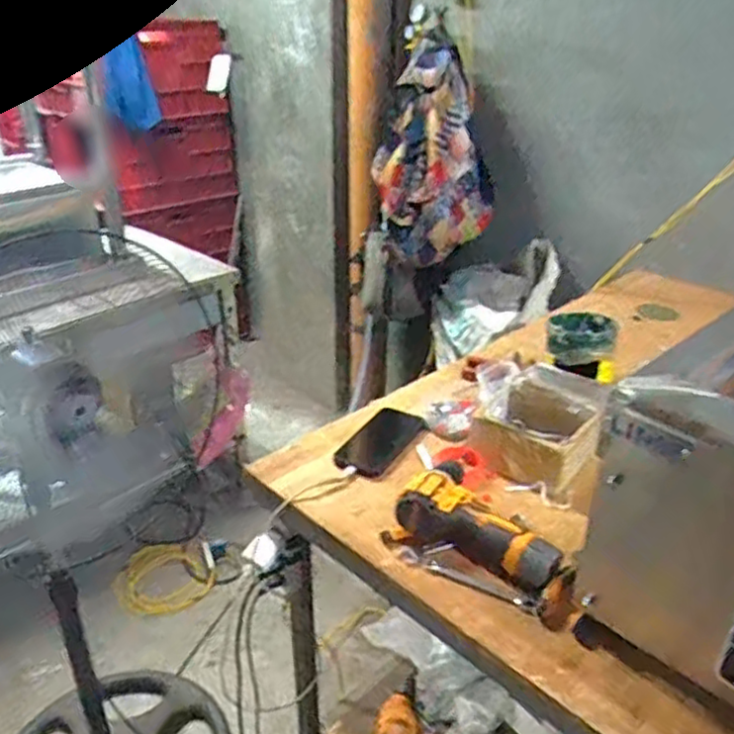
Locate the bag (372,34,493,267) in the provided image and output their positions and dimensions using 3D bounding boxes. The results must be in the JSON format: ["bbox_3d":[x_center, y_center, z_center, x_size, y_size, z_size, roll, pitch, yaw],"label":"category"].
[{"bbox_3d":[0.170,-0.541,1.792,0.297,0.478,0.204,1,28,0],"label":"bag"}]

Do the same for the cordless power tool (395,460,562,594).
[{"bbox_3d":[0.154,0.195,0.885,0.203,0.070,0.133,17,33,28],"label":"cordless power tool"}]

